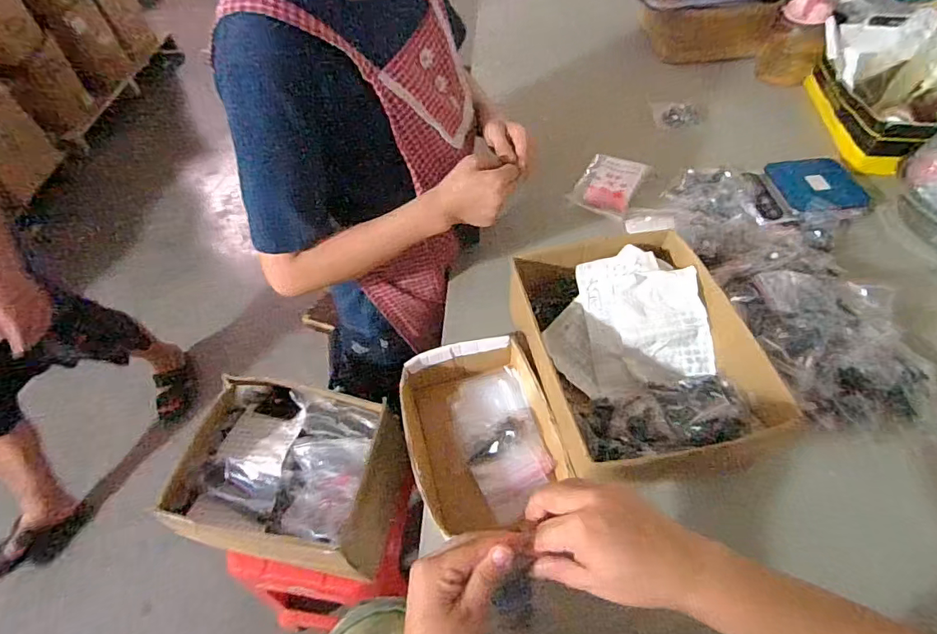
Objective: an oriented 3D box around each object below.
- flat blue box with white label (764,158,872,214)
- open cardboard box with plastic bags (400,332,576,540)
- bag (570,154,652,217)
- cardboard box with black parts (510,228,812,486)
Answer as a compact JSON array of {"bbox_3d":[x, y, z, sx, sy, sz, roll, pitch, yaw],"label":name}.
[{"bbox_3d":[0.623,-0.238,0.863,0.138,0.021,0.141,0,53,4],"label":"flat blue box with white label"},{"bbox_3d":[0.015,0.138,0.624,0.184,0.069,0.216,-14,54,-7],"label":"open cardboard box with plastic bags"},{"bbox_3d":[0.267,-0.254,0.918,0.107,0.034,0.163,22,57,18],"label":"bag"},{"bbox_3d":[0.216,0.041,0.634,0.267,0.108,0.316,-13,54,-7],"label":"cardboard box with black parts"}]

